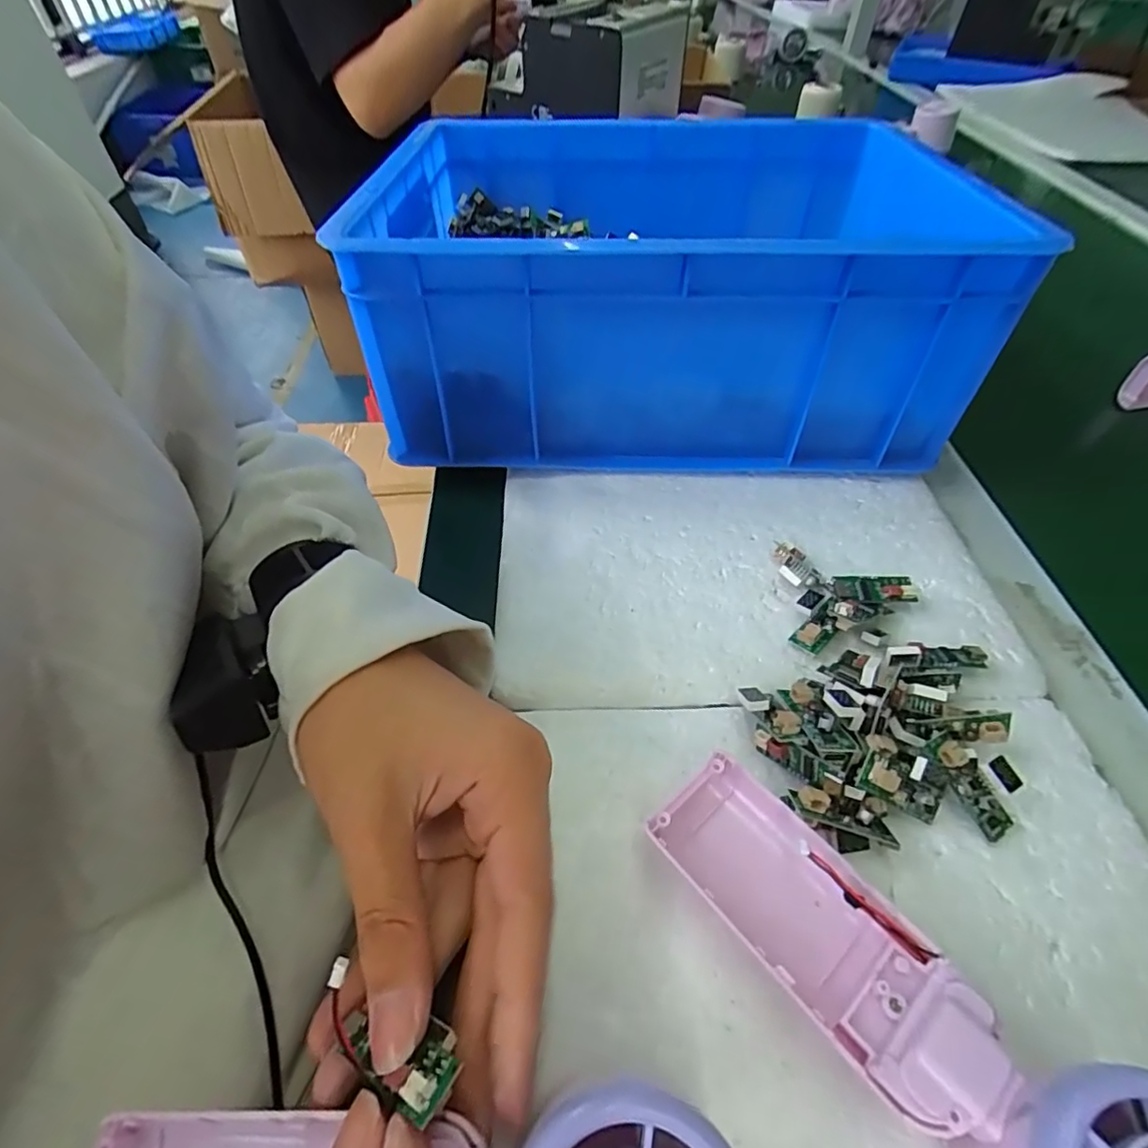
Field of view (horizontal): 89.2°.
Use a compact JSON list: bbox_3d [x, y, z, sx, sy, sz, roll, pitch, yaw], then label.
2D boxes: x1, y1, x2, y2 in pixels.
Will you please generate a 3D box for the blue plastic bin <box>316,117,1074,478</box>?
[{"bbox_3d":[0.050,-0.200,0.381,0.317,0.132,0.263,-1,50,-1],"label":"blue plastic bin"}]

